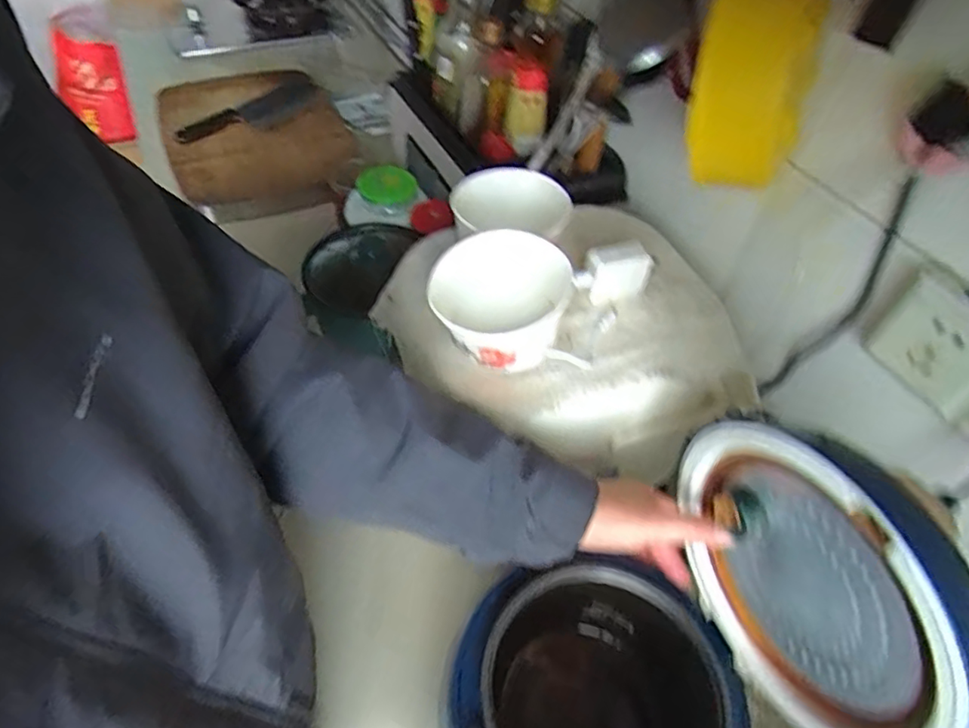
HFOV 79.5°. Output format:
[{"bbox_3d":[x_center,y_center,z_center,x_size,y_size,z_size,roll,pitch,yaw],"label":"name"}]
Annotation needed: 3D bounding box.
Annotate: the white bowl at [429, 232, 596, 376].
[{"bbox_3d":[0.013,-0.045,0.483,0.116,0.079,0.106,2,50,-3],"label":"white bowl"}]

